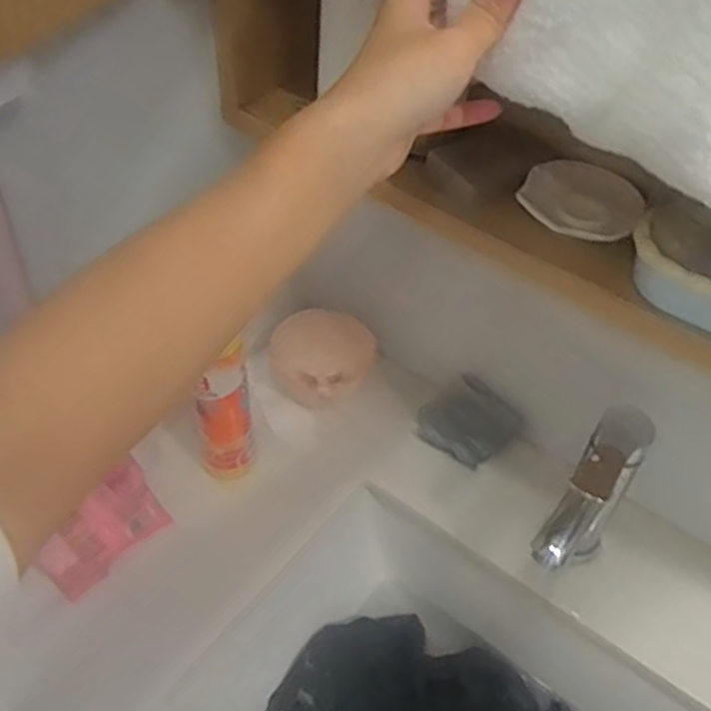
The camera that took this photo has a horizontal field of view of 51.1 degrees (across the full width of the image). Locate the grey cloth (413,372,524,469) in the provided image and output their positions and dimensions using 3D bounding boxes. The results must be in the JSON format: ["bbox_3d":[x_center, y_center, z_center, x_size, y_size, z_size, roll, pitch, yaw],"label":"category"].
[{"bbox_3d":[0.118,0.072,0.778,0.093,0.045,0.077,32,54,23],"label":"grey cloth"}]

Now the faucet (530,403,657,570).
[{"bbox_3d":[0.182,0.138,0.616,0.047,0.187,0.113,29,53,21],"label":"faucet"}]

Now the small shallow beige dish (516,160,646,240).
[{"bbox_3d":[0.160,-0.110,0.523,0.070,0.013,0.082,-27,55,-25],"label":"small shallow beige dish"}]

